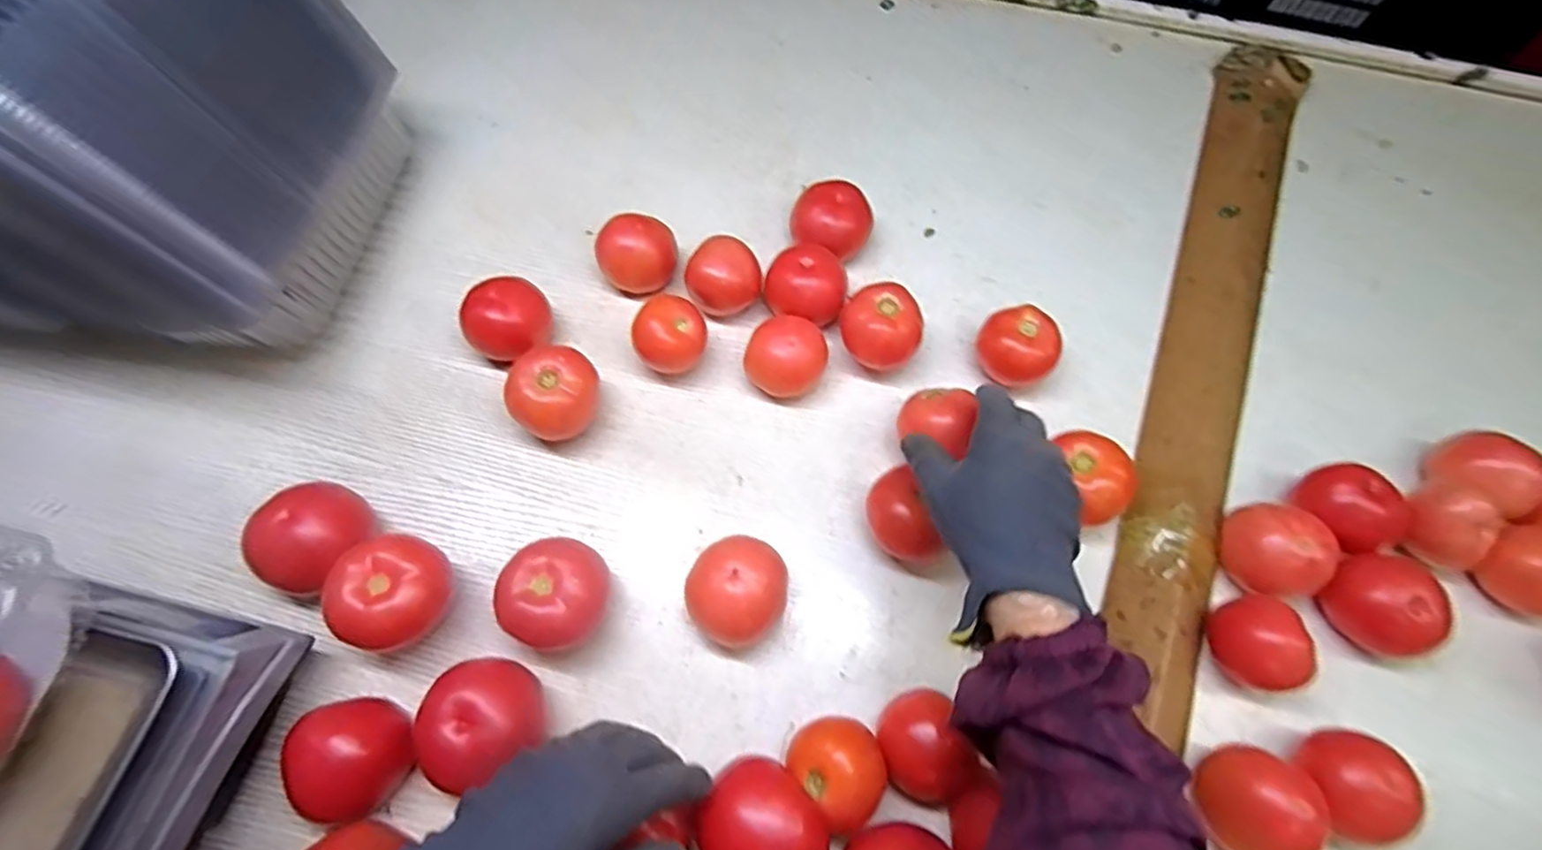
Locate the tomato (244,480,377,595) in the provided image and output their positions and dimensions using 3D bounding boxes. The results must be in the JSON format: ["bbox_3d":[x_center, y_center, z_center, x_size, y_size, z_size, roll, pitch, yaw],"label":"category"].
[{"bbox_3d":[-0.316,0.078,0.449,0.062,0.062,0.072,28,68,10],"label":"tomato"}]

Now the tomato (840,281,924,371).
[{"bbox_3d":[0.090,-0.076,0.531,0.063,0.060,0.058,20,67,7],"label":"tomato"}]

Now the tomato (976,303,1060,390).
[{"bbox_3d":[0.201,-0.062,0.533,0.061,0.052,0.060,1,66,-1],"label":"tomato"}]

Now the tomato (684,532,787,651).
[{"bbox_3d":[-0.023,0.114,0.439,0.063,0.058,0.067,1,66,-1],"label":"tomato"}]

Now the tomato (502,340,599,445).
[{"bbox_3d":[-0.165,-0.022,0.493,0.065,0.061,0.067,36,70,14],"label":"tomato"}]

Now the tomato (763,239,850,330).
[{"bbox_3d":[0.029,-0.116,0.549,0.067,0.055,0.059,-3,66,-3],"label":"tomato"}]

